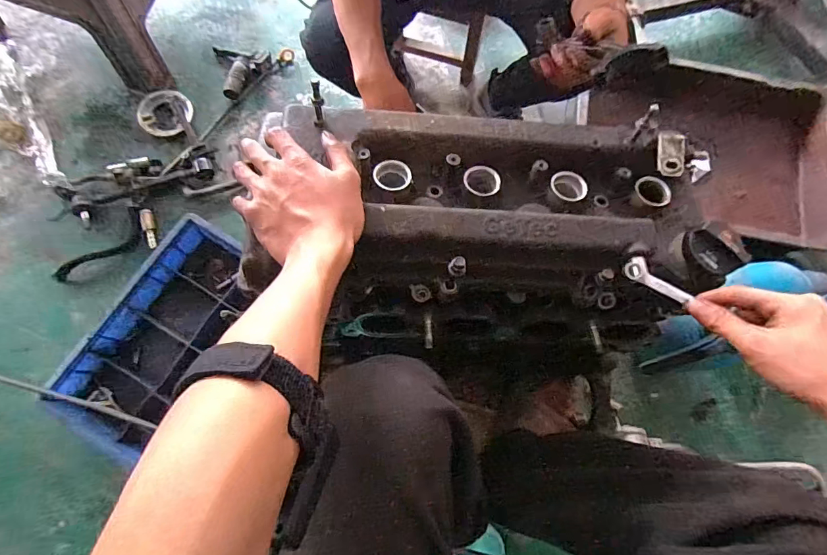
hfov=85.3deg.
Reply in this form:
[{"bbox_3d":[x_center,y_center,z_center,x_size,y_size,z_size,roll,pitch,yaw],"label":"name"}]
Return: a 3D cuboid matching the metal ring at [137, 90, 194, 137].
[{"bbox_3d":[-0.587,-0.391,1.062,0.117,0.017,0.125,1,73,-2],"label":"metal ring"}]

